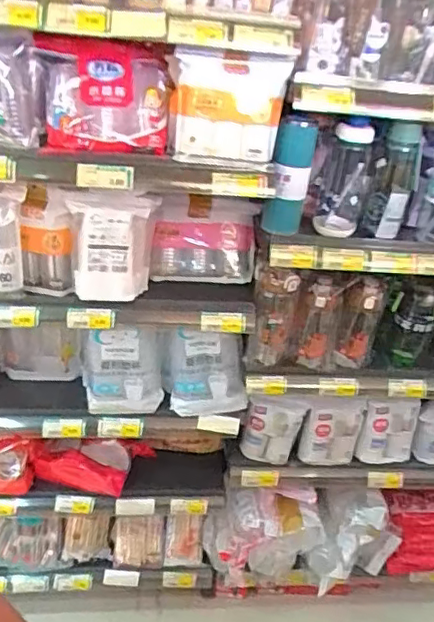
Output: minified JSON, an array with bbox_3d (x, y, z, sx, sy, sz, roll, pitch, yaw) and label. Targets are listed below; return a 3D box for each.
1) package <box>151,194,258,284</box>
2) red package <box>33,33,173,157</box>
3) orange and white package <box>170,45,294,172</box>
[{"bbox_3d":[-0.028,-0.138,1.101,0.195,0.153,0.082,6,30,0],"label":"package"},{"bbox_3d":[-0.179,-0.342,0.902,0.199,0.159,0.095,0,30,-10],"label":"red package"},{"bbox_3d":[0.018,-0.313,0.882,0.172,0.173,0.065,3,30,-6],"label":"orange and white package"}]

